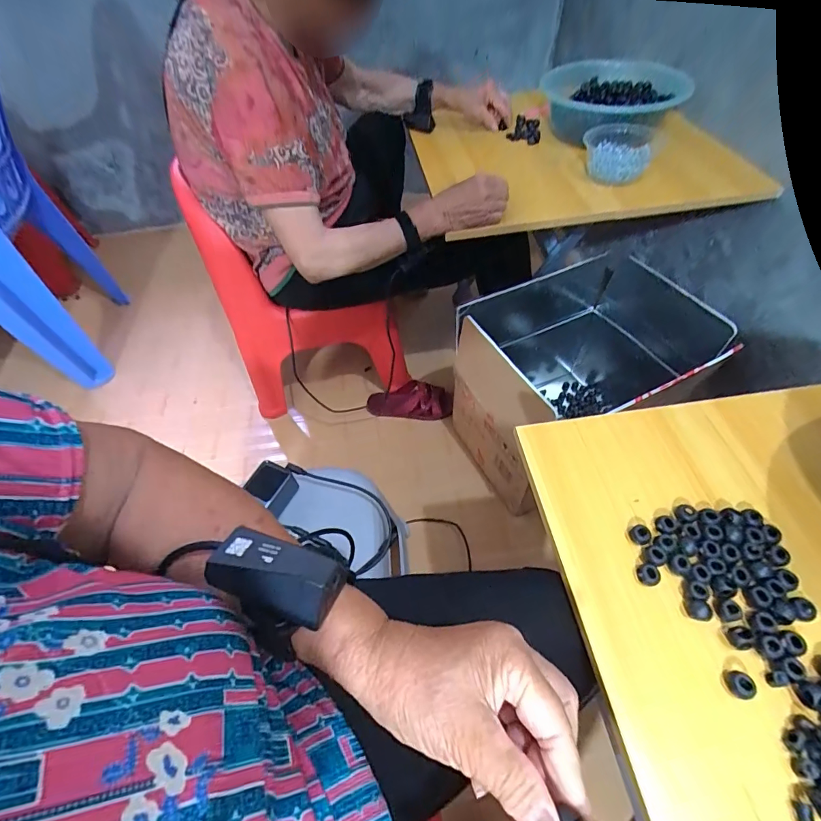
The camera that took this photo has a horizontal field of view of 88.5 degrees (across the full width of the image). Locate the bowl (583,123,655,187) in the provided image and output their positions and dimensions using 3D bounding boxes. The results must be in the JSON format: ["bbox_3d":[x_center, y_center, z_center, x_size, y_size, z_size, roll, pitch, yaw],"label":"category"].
[{"bbox_3d":[0.402,-0.504,0.824,0.125,0.068,0.138,20,58,18],"label":"bowl"}]

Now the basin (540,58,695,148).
[{"bbox_3d":[0.435,-0.708,0.962,0.246,0.097,0.337,-28,57,-15],"label":"basin"}]

